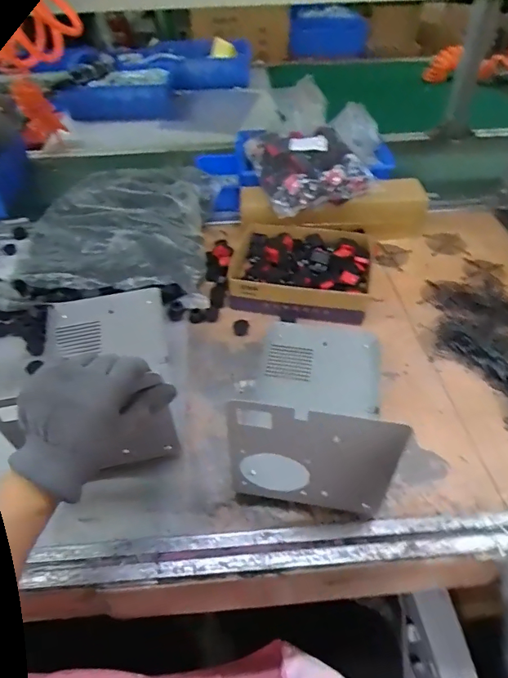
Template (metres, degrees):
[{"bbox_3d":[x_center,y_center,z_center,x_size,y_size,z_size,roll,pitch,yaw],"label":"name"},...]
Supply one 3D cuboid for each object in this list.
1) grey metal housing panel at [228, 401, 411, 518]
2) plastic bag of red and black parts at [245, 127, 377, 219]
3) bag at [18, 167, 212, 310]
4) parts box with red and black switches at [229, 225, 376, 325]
[{"bbox_3d":[0.054,0.121,0.456,0.150,0.172,0.030,14,47,15],"label":"grey metal housing panel"},{"bbox_3d":[0.091,-0.320,0.857,0.186,0.067,0.218,-13,46,-11],"label":"plastic bag of red and black parts"},{"bbox_3d":[-0.238,-0.200,0.820,0.306,0.077,0.346,-3,45,-1],"label":"bag"},{"bbox_3d":[0.080,-0.107,0.772,0.220,0.054,0.182,3,45,5],"label":"parts box with red and black switches"}]

